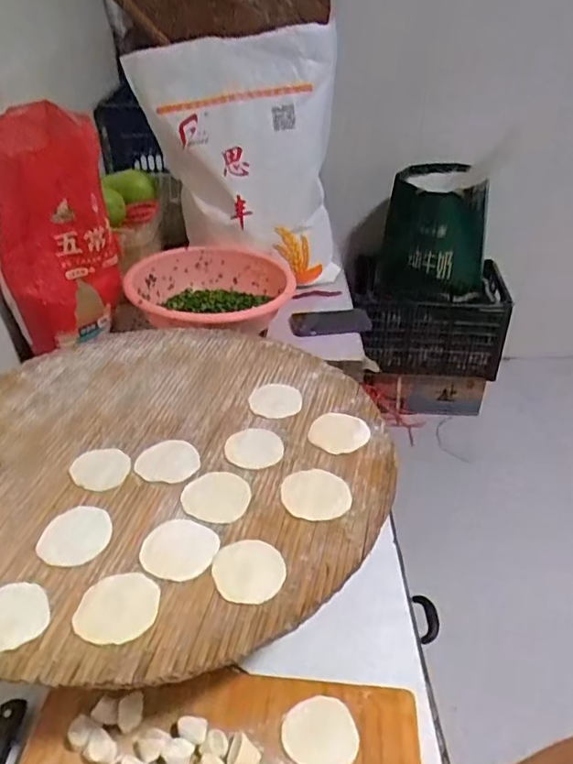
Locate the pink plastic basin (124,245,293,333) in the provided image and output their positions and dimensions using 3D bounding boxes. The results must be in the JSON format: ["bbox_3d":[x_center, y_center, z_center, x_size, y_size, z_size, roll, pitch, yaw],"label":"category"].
[{"bbox_3d":[-0.150,-0.151,1.071,0.276,0.087,0.314,5,37,7],"label":"pink plastic basin"}]

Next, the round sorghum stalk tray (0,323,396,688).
[{"bbox_3d":[-0.150,0.079,0.680,0.514,0.019,0.517,0,34,0],"label":"round sorghum stalk tray"}]

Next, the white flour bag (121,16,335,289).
[{"bbox_3d":[-0.090,-0.437,1.183,0.365,0.436,0.208,-8,37,-10],"label":"white flour bag"}]

